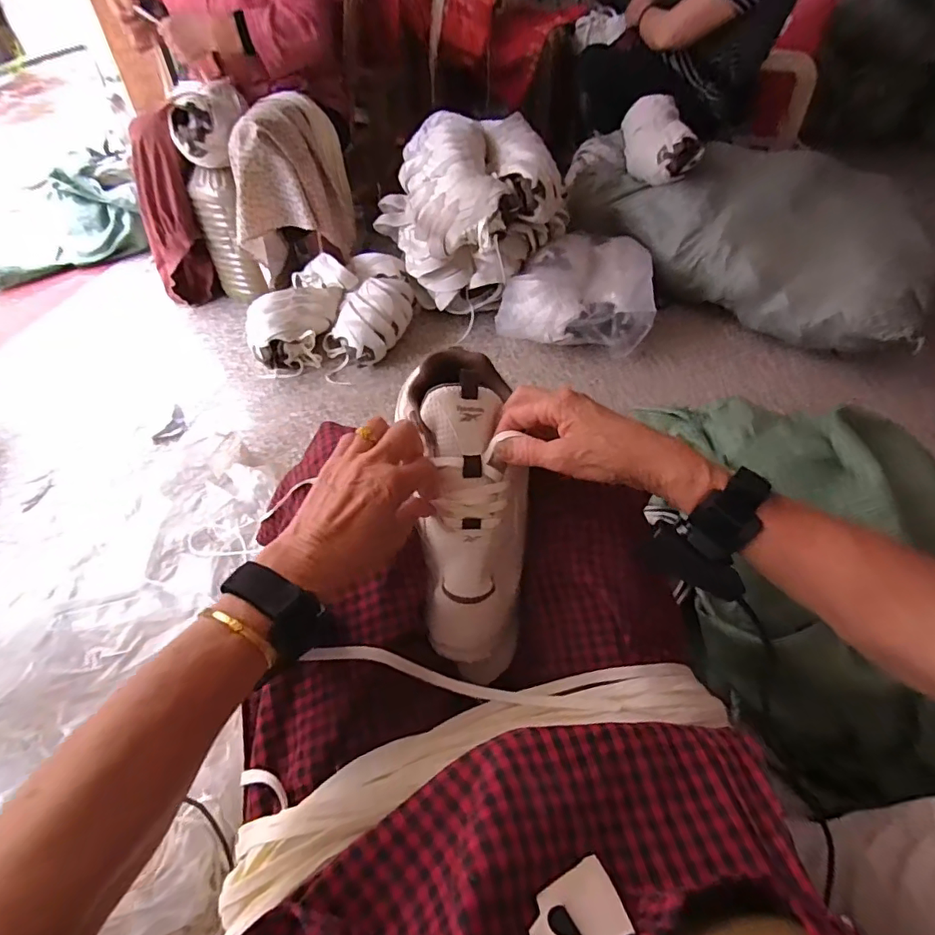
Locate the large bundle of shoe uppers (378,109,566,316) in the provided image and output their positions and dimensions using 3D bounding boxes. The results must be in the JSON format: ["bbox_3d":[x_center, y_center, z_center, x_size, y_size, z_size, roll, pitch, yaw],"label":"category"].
[{"bbox_3d":[0.015,-0.627,1.278,0.347,0.341,0.336,-28,55,-23],"label":"large bundle of shoe uppers"}]

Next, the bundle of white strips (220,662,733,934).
[{"bbox_3d":[0.017,0.198,0.352,0.356,0.034,0.072,-15,51,-13],"label":"bundle of white strips"}]

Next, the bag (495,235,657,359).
[{"bbox_3d":[0.258,-0.419,1.286,0.358,0.180,0.264,3,49,2],"label":"bag"}]

